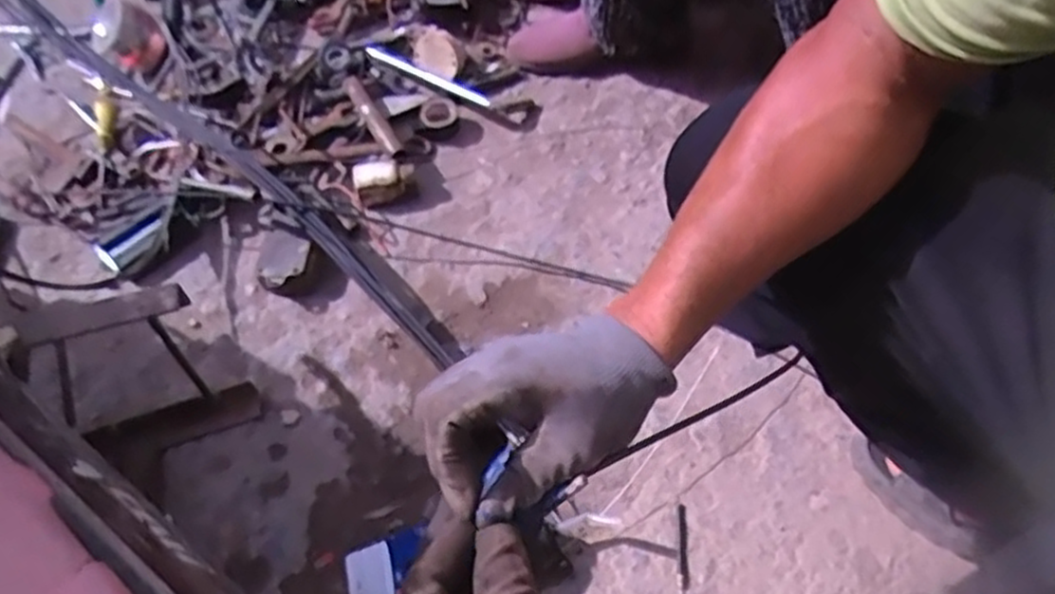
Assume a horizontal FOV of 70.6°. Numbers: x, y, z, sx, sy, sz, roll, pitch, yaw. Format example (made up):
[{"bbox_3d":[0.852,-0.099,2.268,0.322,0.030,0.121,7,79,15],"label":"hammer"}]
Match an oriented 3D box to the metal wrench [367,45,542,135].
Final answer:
[{"bbox_3d":[-0.107,-0.284,1.002,0.264,0.024,0.057,23,60,17],"label":"metal wrench"}]

